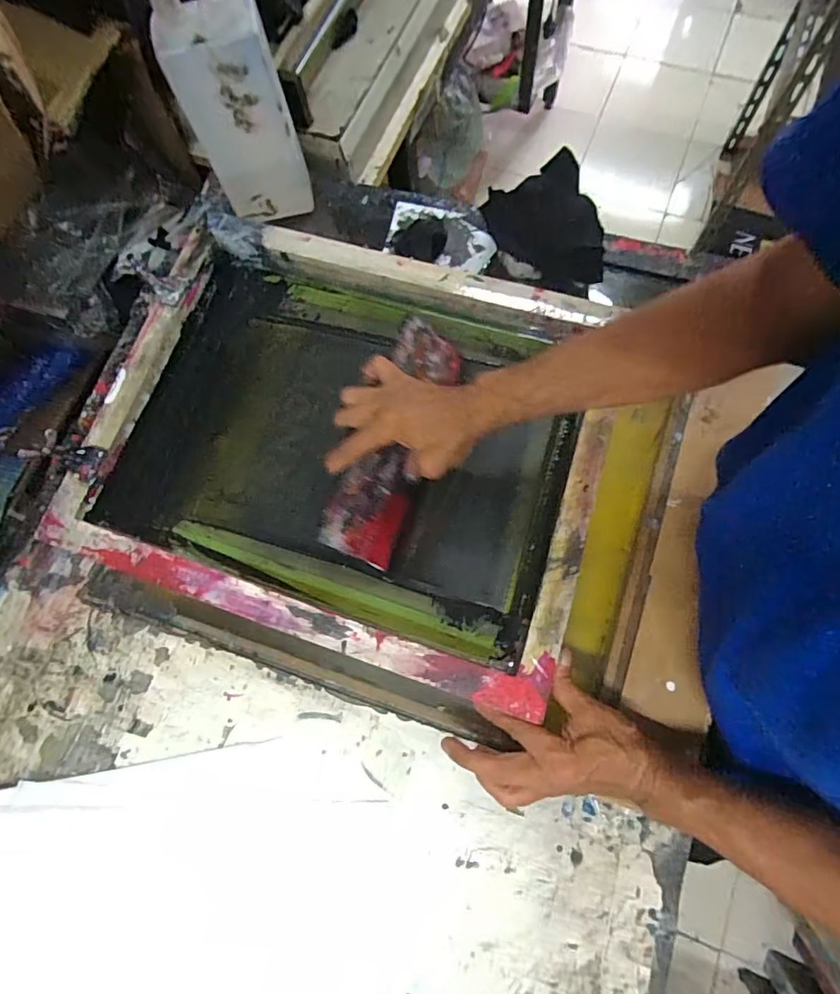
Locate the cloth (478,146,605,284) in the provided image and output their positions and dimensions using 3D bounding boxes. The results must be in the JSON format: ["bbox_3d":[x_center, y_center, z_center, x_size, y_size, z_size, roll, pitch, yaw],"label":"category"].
[{"bbox_3d":[0.142,-0.304,0.550,0.135,0.080,0.098,16,76,8],"label":"cloth"}]

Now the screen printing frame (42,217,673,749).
[{"bbox_3d":[-0.068,-0.041,0.505,0.517,0.059,0.437,16,76,6],"label":"screen printing frame"}]

